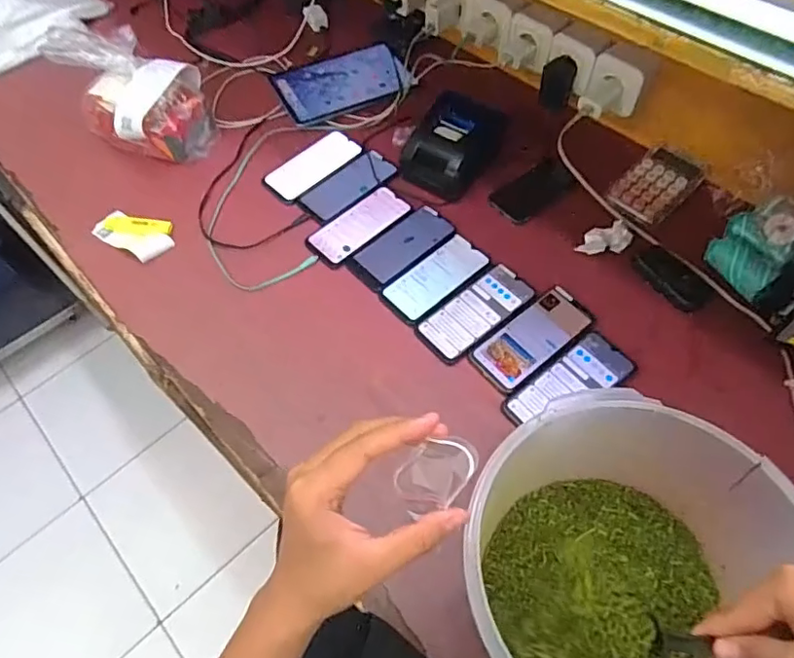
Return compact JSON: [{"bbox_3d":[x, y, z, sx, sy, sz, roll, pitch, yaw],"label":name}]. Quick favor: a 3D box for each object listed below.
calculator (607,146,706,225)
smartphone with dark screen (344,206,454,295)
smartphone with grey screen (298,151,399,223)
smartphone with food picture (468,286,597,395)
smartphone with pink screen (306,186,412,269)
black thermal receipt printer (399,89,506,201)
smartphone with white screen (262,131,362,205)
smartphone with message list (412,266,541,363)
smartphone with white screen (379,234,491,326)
[{"bbox_3d":[0.398,-0.222,0.868,0.091,0.010,0.149,37,67,23],"label":"calculator"},{"bbox_3d":[0.008,-0.124,0.855,0.166,0.005,0.083,-41,64,-20],"label":"smartphone with dark screen"},{"bbox_3d":[-0.080,-0.233,0.926,0.166,0.013,0.072,-41,64,-20],"label":"smartphone with grey screen"},{"bbox_3d":[0.182,0.011,0.755,0.171,0.010,0.084,-37,63,-18],"label":"smartphone with food picture"},{"bbox_3d":[-0.060,-0.161,0.882,0.080,0.010,0.170,39,68,24],"label":"smartphone with pink screen"},{"bbox_3d":[0.086,-0.299,0.902,0.117,0.094,0.152,29,64,20],"label":"black thermal receipt printer"},{"bbox_3d":[-0.141,-0.273,0.947,0.163,0.008,0.077,-40,64,-20],"label":"smartphone with white screen"},{"bbox_3d":[0.110,-0.023,0.781,0.171,0.005,0.084,-39,64,-19],"label":"smartphone with message list"},{"bbox_3d":[0.057,-0.073,0.819,0.162,0.006,0.083,-39,64,-19],"label":"smartphone with white screen"}]

